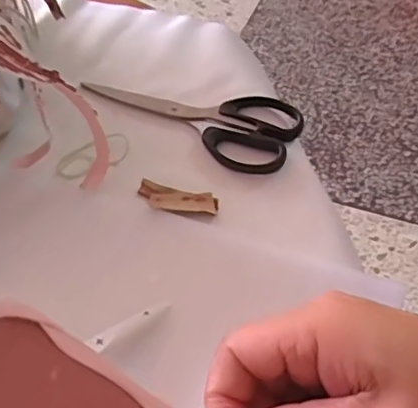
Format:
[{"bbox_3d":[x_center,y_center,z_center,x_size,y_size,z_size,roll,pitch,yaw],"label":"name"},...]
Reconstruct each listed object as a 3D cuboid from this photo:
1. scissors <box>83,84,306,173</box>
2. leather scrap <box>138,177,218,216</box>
[{"bbox_3d":[-0.022,-0.078,0.482,0.195,0.012,0.074,19,58,18],"label":"scissors"},{"bbox_3d":[-0.025,-0.004,0.427,0.064,0.007,0.027,12,56,14],"label":"leather scrap"}]

